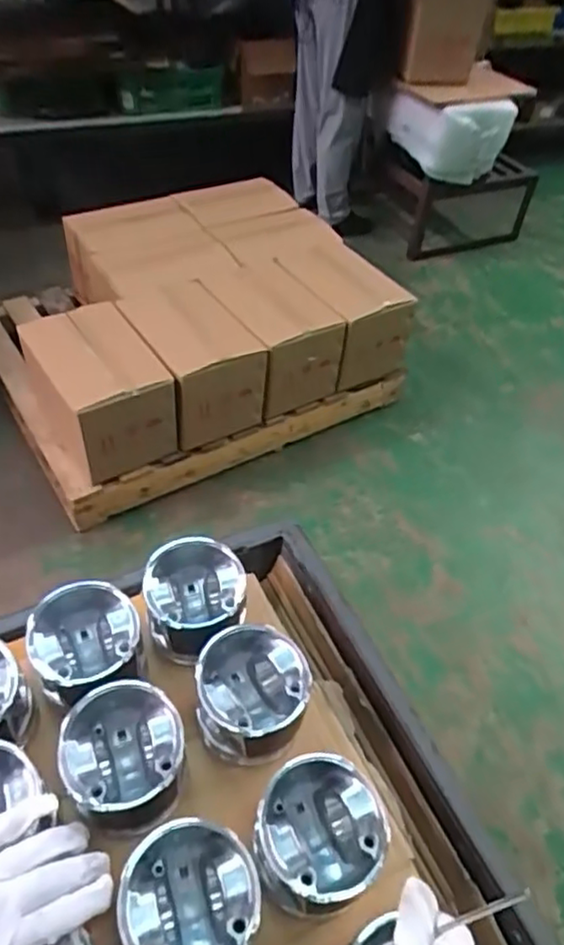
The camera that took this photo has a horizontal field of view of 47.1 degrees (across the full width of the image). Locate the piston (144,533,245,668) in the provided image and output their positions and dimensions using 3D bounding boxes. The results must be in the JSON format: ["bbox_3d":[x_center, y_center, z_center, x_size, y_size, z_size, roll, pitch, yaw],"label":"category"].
[{"bbox_3d":[-0.082,0.123,0.613,0.095,0.066,0.103,-1,47,-5],"label":"piston"}]

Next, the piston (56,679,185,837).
[{"bbox_3d":[-0.125,0.225,0.513,0.095,0.064,0.096,-5,48,-9],"label":"piston"}]

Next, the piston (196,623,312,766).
[{"bbox_3d":[-0.025,0.195,0.563,0.091,0.079,0.096,2,47,-2],"label":"piston"}]

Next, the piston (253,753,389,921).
[{"bbox_3d":[0.028,0.279,0.493,0.092,0.085,0.096,2,47,-2],"label":"piston"}]

